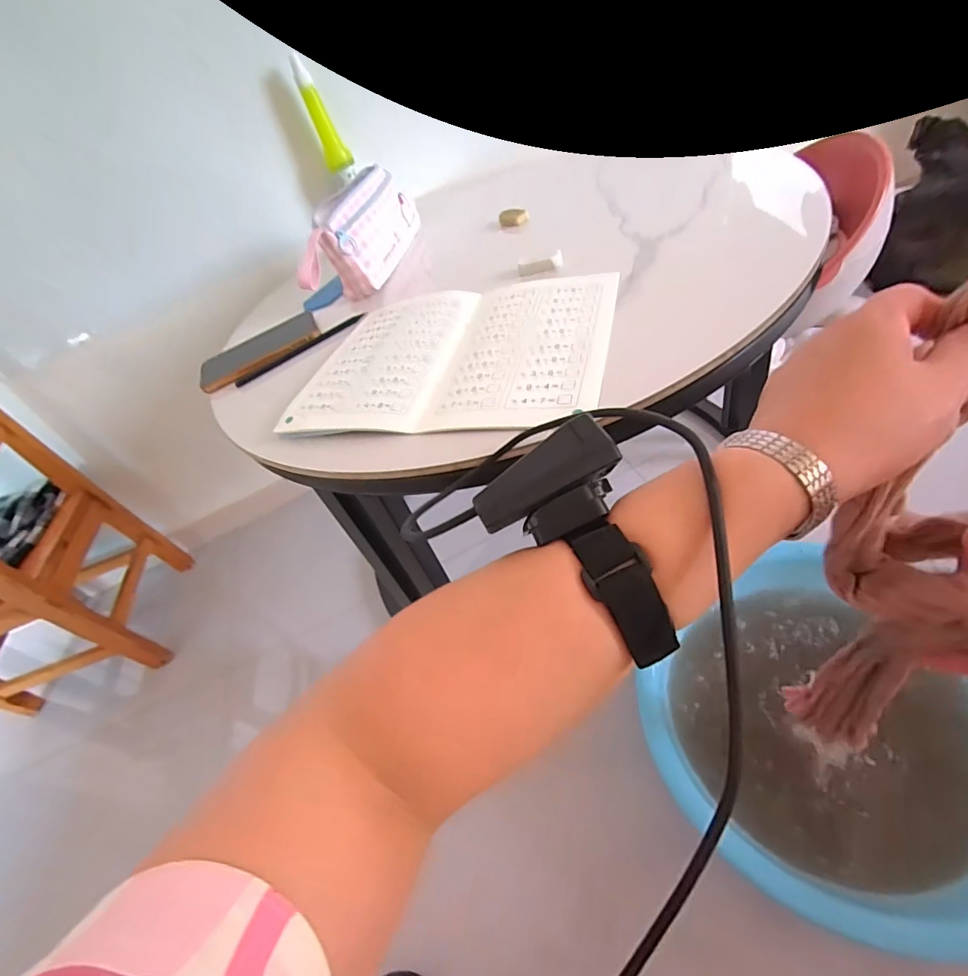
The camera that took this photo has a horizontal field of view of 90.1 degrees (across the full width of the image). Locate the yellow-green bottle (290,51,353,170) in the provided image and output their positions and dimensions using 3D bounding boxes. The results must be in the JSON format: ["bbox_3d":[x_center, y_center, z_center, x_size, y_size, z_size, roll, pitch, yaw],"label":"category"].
[{"bbox_3d":[-0.241,-0.544,0.708,0.027,0.138,0.035,17,55,37],"label":"yellow-green bottle"}]

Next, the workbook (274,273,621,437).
[{"bbox_3d":[-0.024,-0.124,0.436,0.267,0.008,0.202,2,51,21],"label":"workbook"}]

